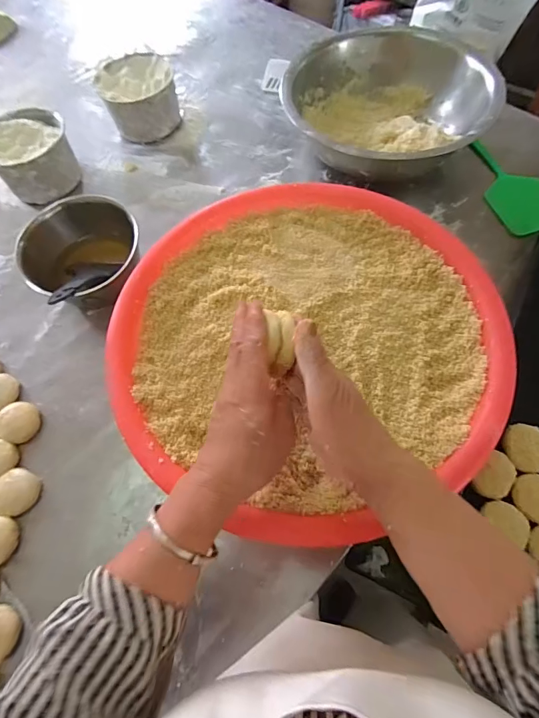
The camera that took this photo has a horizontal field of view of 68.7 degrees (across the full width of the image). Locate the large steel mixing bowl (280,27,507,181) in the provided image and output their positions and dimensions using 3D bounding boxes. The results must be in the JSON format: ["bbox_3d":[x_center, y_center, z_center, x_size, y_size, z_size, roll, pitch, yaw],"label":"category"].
[{"bbox_3d":[0.202,-0.434,0.691,0.331,0.108,0.298,22,70,10],"label":"large steel mixing bowl"}]

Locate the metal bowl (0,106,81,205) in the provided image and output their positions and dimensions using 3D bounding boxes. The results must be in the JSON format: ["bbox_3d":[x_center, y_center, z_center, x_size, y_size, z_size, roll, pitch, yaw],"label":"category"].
[{"bbox_3d":[-0.419,-0.360,0.706,0.140,0.094,0.140,-1,68,2],"label":"metal bowl"}]

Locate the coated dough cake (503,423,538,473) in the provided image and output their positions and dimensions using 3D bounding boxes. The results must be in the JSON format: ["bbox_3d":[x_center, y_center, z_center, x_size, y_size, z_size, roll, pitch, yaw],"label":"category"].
[{"bbox_3d":[0.323,0.110,0.494,0.057,0.009,0.055,-1,68,2],"label":"coated dough cake"}]

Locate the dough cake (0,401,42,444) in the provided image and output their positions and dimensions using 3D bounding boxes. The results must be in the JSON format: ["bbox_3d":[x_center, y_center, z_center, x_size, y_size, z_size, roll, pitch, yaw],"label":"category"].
[{"bbox_3d":[-0.352,0.088,0.550,0.053,0.013,0.055,6,68,4],"label":"dough cake"}]

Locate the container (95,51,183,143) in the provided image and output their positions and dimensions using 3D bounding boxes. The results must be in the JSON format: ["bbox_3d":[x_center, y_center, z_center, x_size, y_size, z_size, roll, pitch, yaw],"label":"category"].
[{"bbox_3d":[-0.245,-0.506,0.755,0.135,0.081,0.148,-14,68,-4],"label":"container"}]

